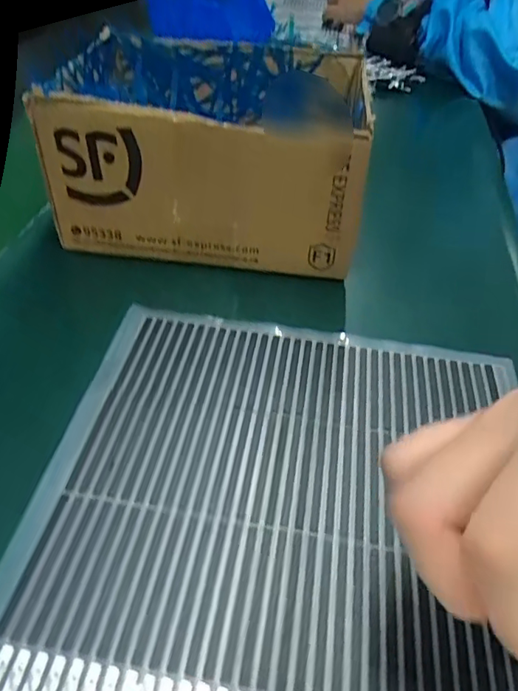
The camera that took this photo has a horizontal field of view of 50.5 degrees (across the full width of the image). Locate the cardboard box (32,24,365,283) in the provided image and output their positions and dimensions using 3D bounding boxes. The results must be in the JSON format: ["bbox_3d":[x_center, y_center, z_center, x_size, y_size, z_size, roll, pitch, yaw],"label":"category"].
[{"bbox_3d":[-0.028,-0.139,0.398,0.202,0.103,0.160,9,43,6],"label":"cardboard box"}]

